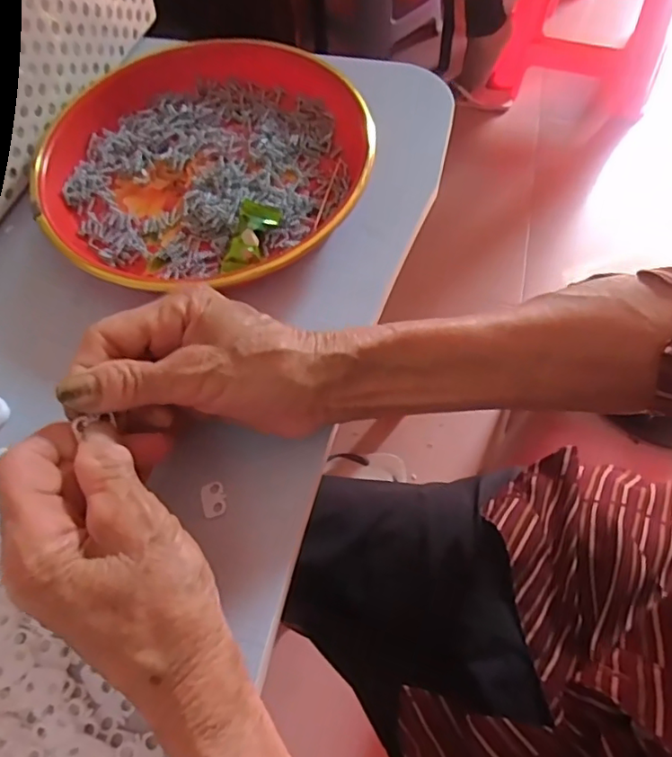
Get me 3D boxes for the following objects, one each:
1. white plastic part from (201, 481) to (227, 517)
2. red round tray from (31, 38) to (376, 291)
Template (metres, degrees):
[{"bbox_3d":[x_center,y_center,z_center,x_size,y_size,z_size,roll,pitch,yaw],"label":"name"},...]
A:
[{"bbox_3d":[-0.062,0.060,0.286,0.012,0.004,0.017,-7,61,-1],"label":"white plastic part"},{"bbox_3d":[-0.094,-0.150,0.382,0.213,0.031,0.212,-1,61,2],"label":"red round tray"}]

